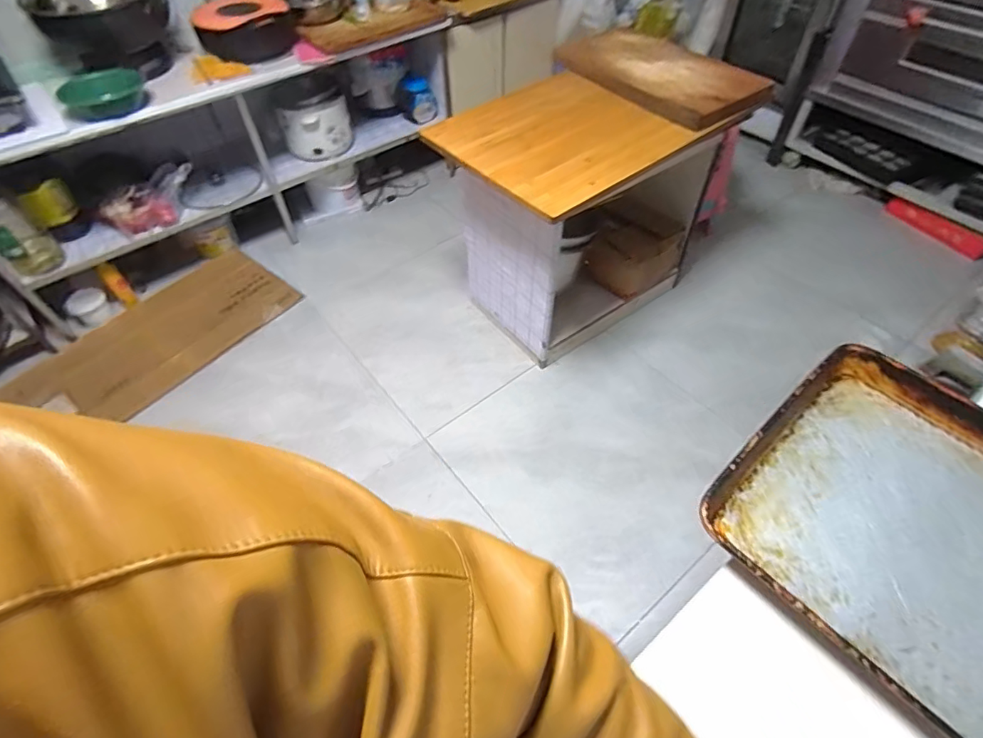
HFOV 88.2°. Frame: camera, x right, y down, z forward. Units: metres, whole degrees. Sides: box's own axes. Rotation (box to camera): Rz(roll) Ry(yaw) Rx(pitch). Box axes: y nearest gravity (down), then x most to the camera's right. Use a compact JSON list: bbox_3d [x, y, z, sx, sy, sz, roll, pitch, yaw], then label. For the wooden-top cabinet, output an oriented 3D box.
[{"bbox_3d":[0.326,-0.544,1.757,0.868,0.781,0.644,-34,58,-21],"label":"wooden-top cabinet"}]

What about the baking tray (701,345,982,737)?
[{"bbox_3d":[0.588,0.252,0.553,0.416,0.046,0.608,-35,59,-22],"label":"baking tray"}]

